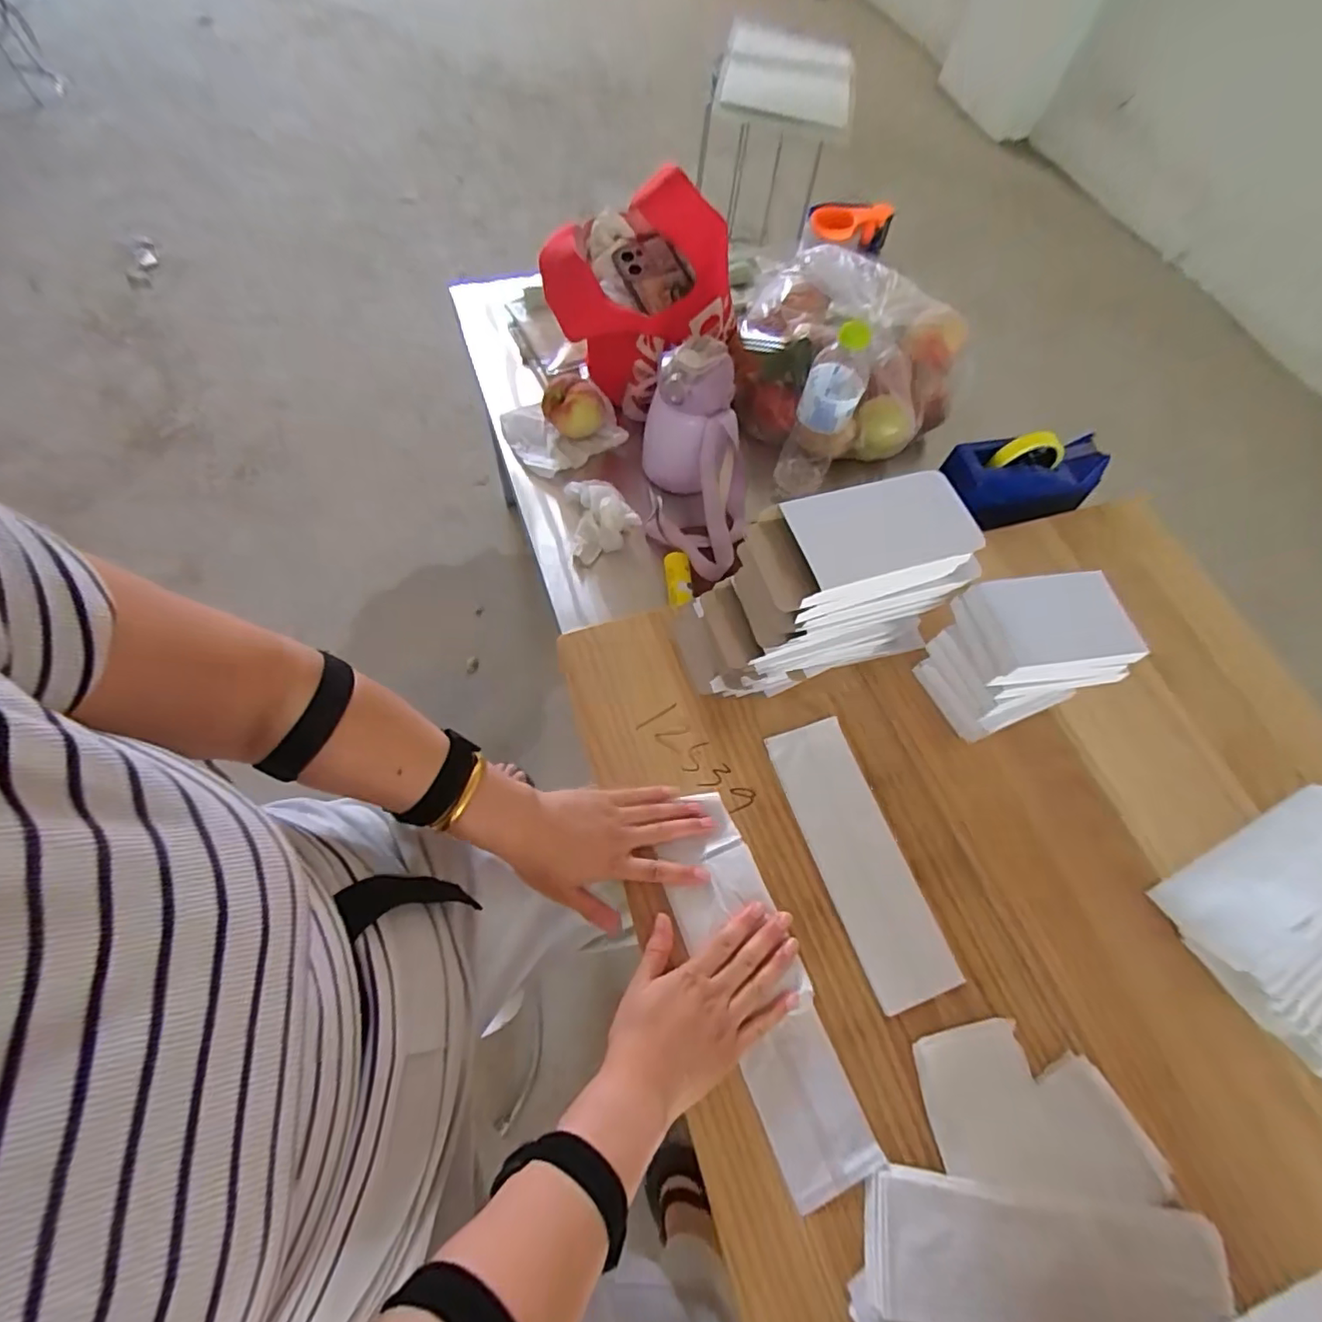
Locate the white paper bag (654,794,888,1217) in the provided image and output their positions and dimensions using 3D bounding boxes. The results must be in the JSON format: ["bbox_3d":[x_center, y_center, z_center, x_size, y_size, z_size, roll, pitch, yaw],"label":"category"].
[{"bbox_3d":[0.075,0.259,0.493,0.086,0.014,0.298,-17,68,-12],"label":"white paper bag"}]

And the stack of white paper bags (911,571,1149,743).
[{"bbox_3d":[0.330,-0.003,0.567,0.125,0.155,0.105,-14,65,-11],"label":"stack of white paper bags"}]

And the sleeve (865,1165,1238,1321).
[{"bbox_3d":[0.275,0.429,0.425,0.255,0.004,0.083,9,63,0],"label":"sleeve"}]

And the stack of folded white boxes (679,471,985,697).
[{"bbox_3d":[0.147,-0.062,0.560,0.239,0.191,0.103,-9,64,-9],"label":"stack of folded white boxes"}]

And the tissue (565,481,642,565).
[{"bbox_3d":[-0.073,-0.180,0.753,0.081,0.041,0.106,-6,64,-7],"label":"tissue"}]

